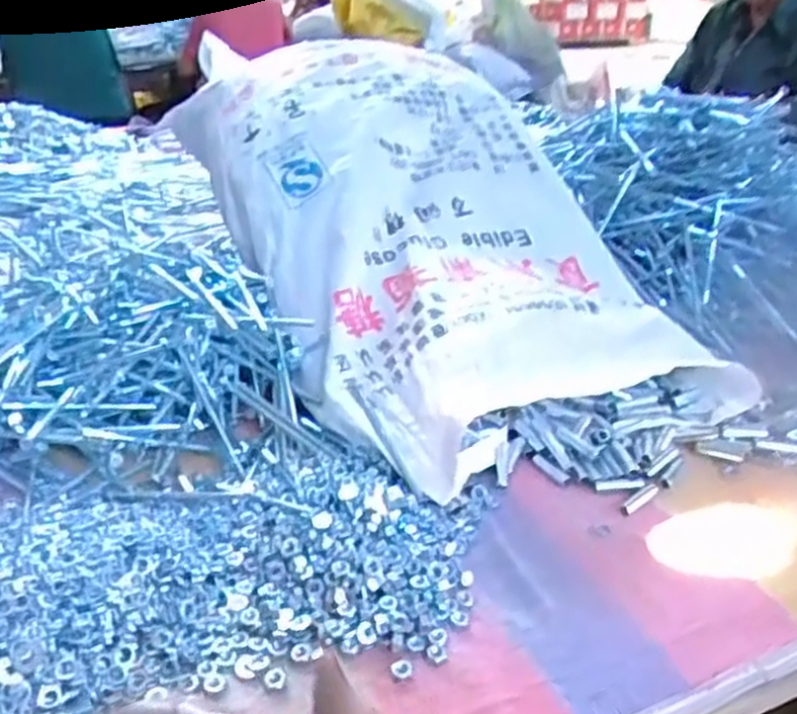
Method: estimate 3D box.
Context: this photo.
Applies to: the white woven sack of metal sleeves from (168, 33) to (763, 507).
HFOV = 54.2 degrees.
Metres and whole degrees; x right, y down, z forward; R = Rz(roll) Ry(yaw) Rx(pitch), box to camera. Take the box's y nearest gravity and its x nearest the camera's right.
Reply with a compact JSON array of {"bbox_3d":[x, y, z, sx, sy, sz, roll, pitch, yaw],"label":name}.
[{"bbox_3d":[0.028,-0.168,0.905,0.405,0.261,0.657,-14,30,-26],"label":"white woven sack of metal sleeves"}]

